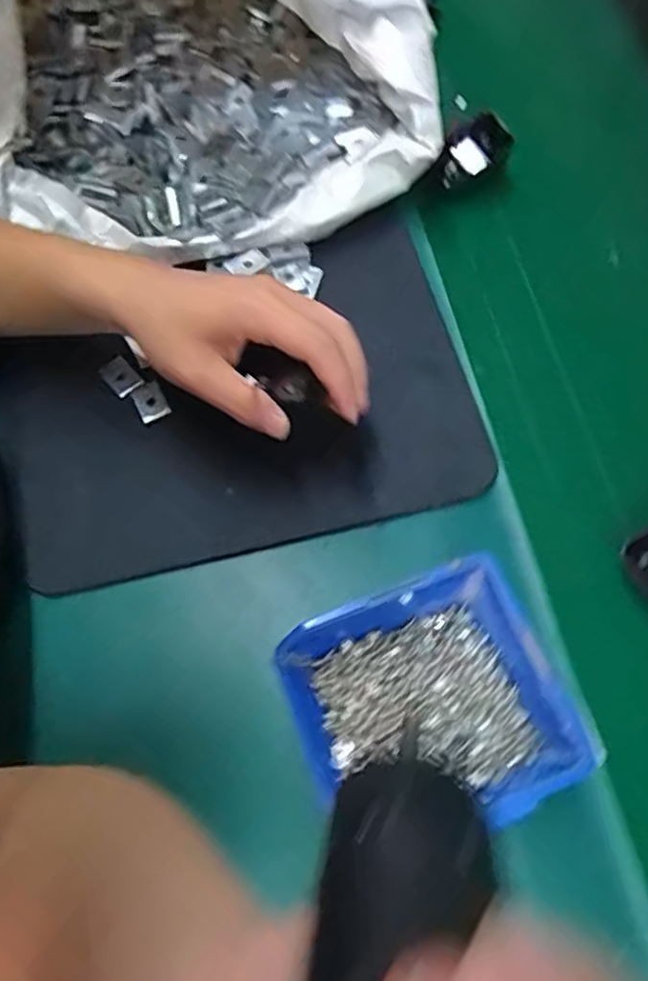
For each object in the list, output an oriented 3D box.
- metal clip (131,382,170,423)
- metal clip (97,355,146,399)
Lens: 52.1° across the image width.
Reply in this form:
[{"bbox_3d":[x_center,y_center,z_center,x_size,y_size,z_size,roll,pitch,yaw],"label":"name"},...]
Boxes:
[{"bbox_3d":[-0.114,-0.059,0.435,0.018,0.004,0.028,-27,68,-11],"label":"metal clip"},{"bbox_3d":[-0.136,-0.077,0.443,0.020,0.004,0.027,-40,71,-15],"label":"metal clip"}]

